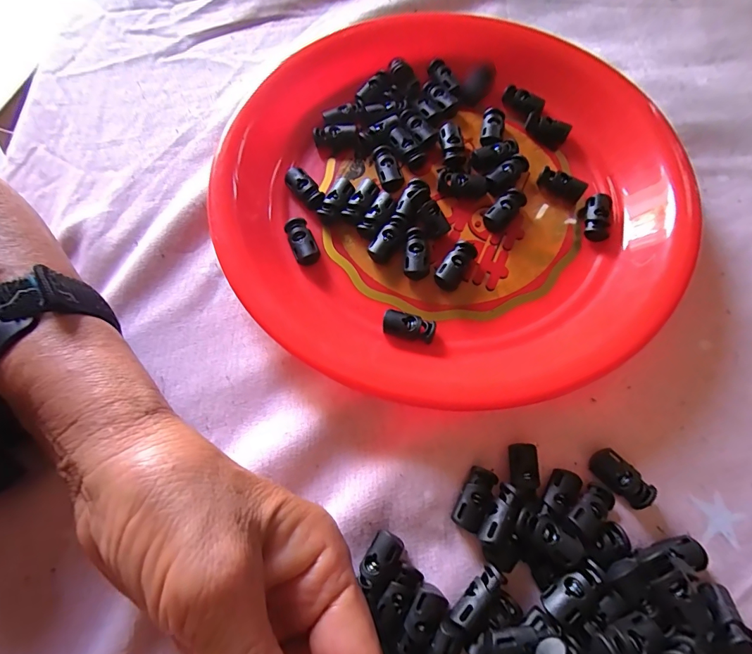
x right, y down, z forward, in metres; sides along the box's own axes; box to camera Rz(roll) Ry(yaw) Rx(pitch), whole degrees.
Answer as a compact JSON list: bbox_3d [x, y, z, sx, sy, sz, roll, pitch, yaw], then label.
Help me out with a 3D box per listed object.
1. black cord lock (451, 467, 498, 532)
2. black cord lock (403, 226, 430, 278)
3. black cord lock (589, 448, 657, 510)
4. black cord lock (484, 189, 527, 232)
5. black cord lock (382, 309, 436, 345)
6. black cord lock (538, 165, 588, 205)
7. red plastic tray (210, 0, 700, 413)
[{"bbox_3d":[0.045,0.078,0.185,0.014,0.006,0.027,25,72,10],"label":"black cord lock"},{"bbox_3d":[0.023,-0.040,0.226,0.013,0.010,0.028,3,70,2],"label":"black cord lock"},{"bbox_3d":[0.115,0.071,0.190,0.013,0.010,0.027,-40,74,-13],"label":"black cord lock"},{"bbox_3d":[0.075,-0.067,0.235,0.013,0.009,0.029,42,75,14],"label":"black cord lock"},{"bbox_3d":[0.017,0.000,0.213,0.027,0.008,0.012,12,70,5],"label":"black cord lock"},{"bbox_3d":[0.110,-0.084,0.242,0.026,0.011,0.009,31,73,12],"label":"black cord lock"},{"bbox_3d":[0.051,-0.098,0.242,0.245,0.025,0.295,28,72,11],"label":"red plastic tray"}]

